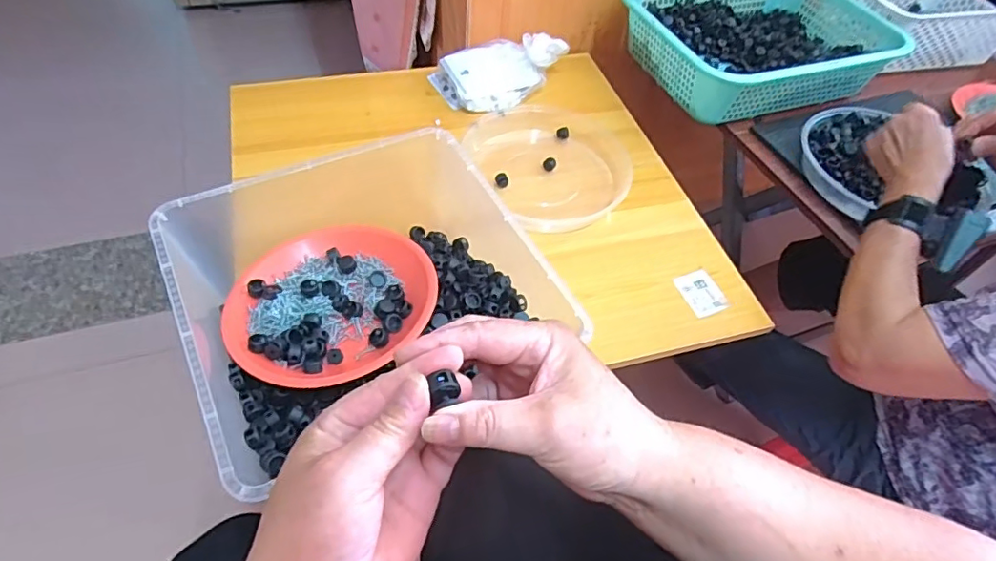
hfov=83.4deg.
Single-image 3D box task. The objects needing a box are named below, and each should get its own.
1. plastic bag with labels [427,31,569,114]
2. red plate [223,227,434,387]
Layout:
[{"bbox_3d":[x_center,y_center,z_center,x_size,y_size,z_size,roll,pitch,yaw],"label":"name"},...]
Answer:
[{"bbox_3d":[0.014,-0.338,0.913,0.216,0.052,0.115,-20,57,-18],"label":"plastic bag with labels"},{"bbox_3d":[-0.156,0.019,0.532,0.186,0.028,0.171,2,53,-3],"label":"red plate"}]

